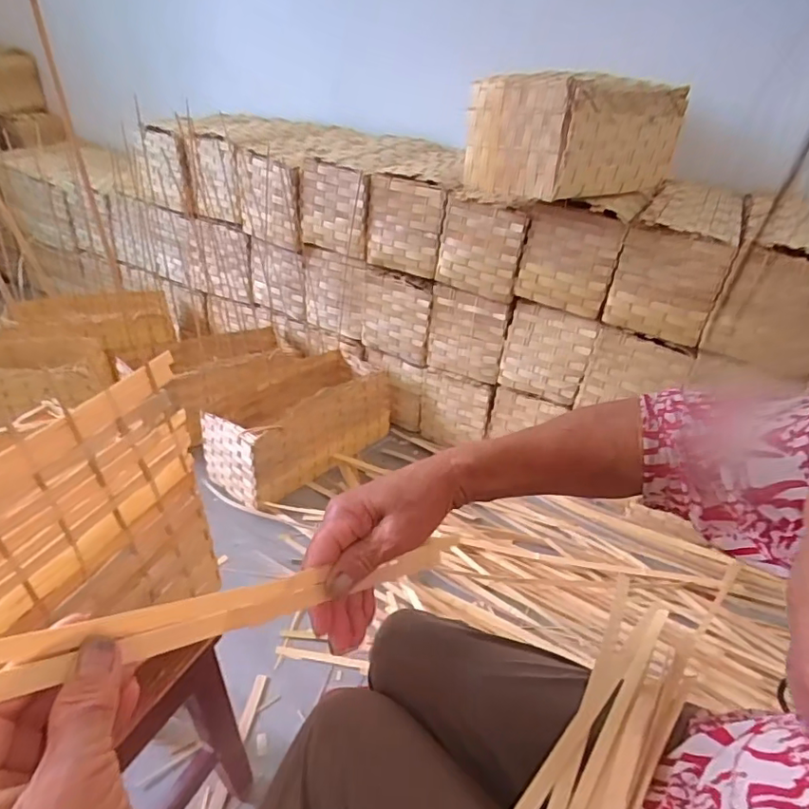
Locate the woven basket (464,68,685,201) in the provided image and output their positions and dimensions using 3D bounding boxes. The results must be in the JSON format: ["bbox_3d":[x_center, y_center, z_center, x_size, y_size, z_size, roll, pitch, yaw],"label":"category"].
[{"bbox_3d":[0.329,-0.510,1.048,0.398,0.185,0.204,-21,41,-36],"label":"woven basket"}]

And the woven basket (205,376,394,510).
[{"bbox_3d":[-0.228,0.036,1.305,0.169,0.202,0.446,31,39,34],"label":"woven basket"}]

